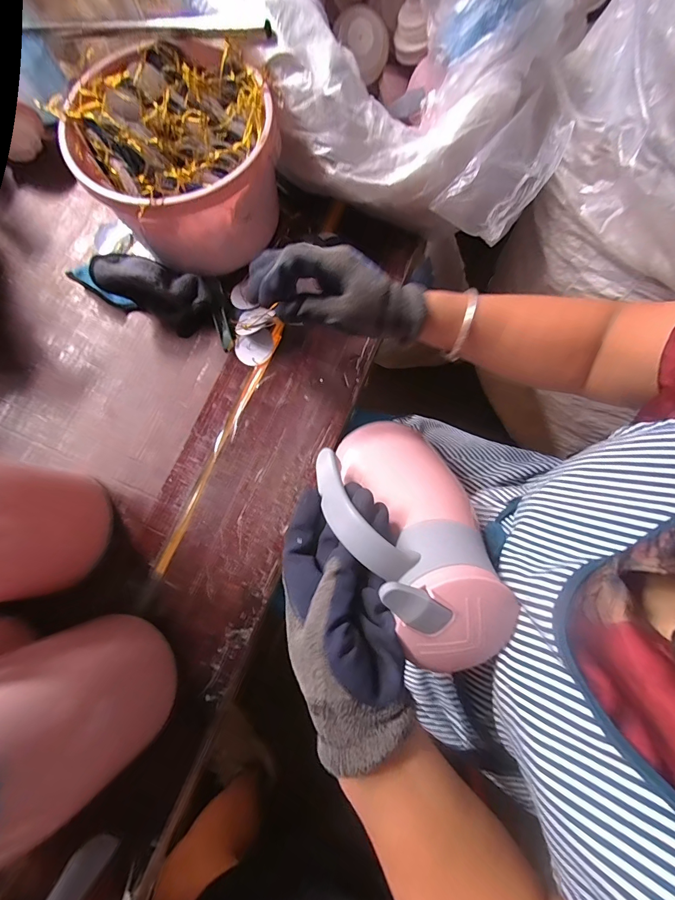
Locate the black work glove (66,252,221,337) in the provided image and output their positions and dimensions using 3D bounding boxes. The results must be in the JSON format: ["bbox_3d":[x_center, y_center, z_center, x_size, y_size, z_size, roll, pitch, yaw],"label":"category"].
[{"bbox_3d":[-0.247,-0.207,0.464,0.191,0.084,0.077,14,78,-9],"label":"black work glove"}]

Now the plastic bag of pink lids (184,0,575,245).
[{"bbox_3d":[0.039,-0.499,0.420,0.305,0.217,0.503,-41,80,-7],"label":"plastic bag of pink lids"}]

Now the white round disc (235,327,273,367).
[{"bbox_3d":[-0.107,-0.132,0.477,0.050,0.009,0.042,-16,78,-2],"label":"white round disc"}]

